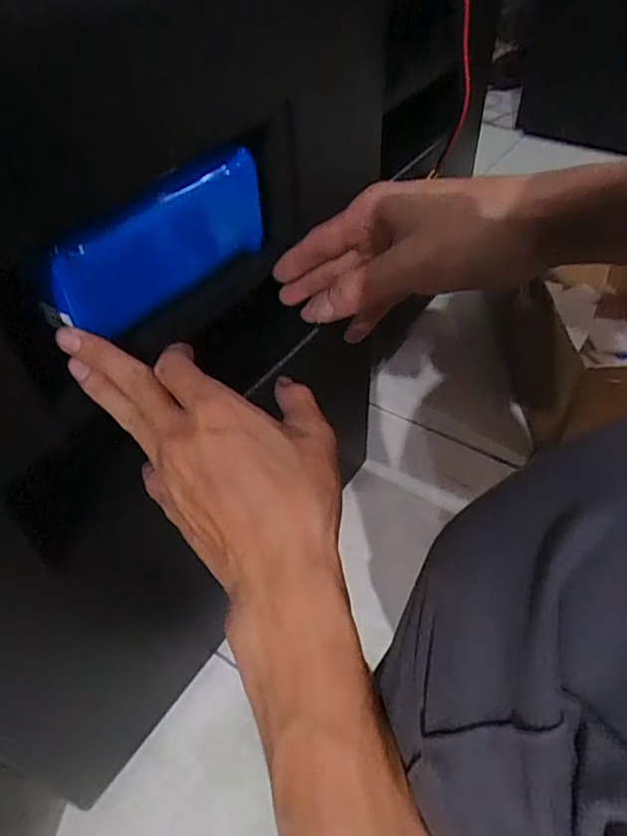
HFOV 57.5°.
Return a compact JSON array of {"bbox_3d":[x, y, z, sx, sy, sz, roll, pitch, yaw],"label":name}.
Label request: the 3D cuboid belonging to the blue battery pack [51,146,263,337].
[{"bbox_3d":[-0.079,-0.099,0.320,0.012,0.058,0.141,30,58,29],"label":"blue battery pack"}]

